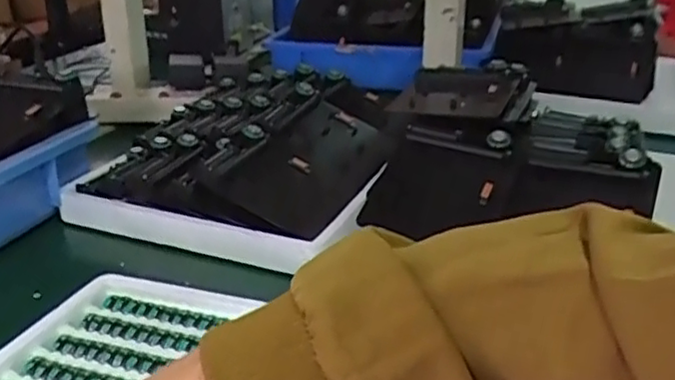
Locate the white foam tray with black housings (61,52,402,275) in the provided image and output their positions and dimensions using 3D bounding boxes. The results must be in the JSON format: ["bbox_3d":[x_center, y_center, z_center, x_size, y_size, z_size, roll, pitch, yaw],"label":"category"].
[{"bbox_3d":[-0.086,-0.053,0.727,0.309,0.076,0.338,11,27,23],"label":"white foam tray with black housings"}]

